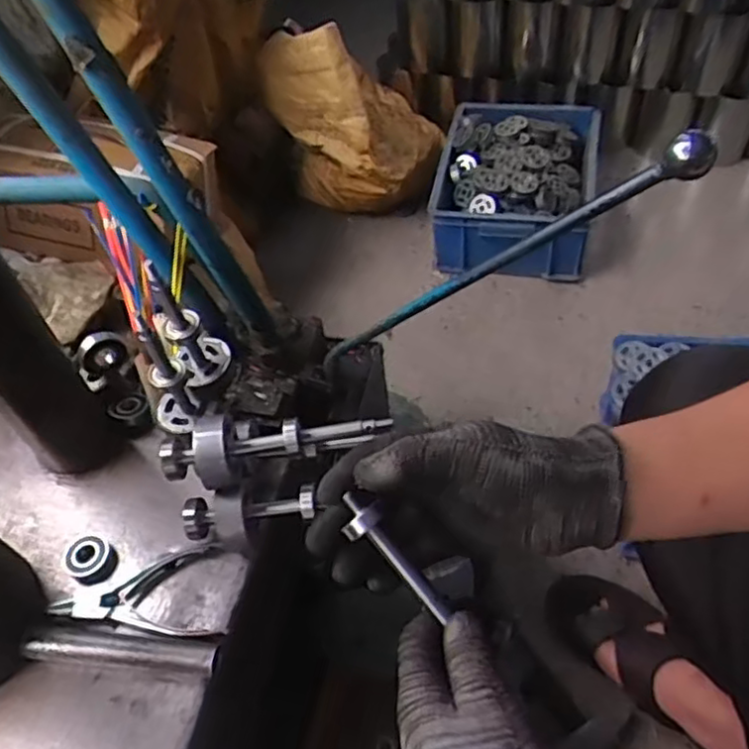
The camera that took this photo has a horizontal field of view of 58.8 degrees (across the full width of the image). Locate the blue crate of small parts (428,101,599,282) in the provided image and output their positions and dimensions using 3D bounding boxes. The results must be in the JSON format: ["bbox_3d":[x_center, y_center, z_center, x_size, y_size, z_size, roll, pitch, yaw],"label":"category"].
[{"bbox_3d":[0.293,-0.396,1.378,0.301,0.168,0.420,7,52,12],"label":"blue crate of small parts"}]

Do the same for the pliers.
[{"bbox_3d":[-0.170,0.167,0.477,0.121,0.013,0.066,-11,51,-3],"label":"pliers"}]

